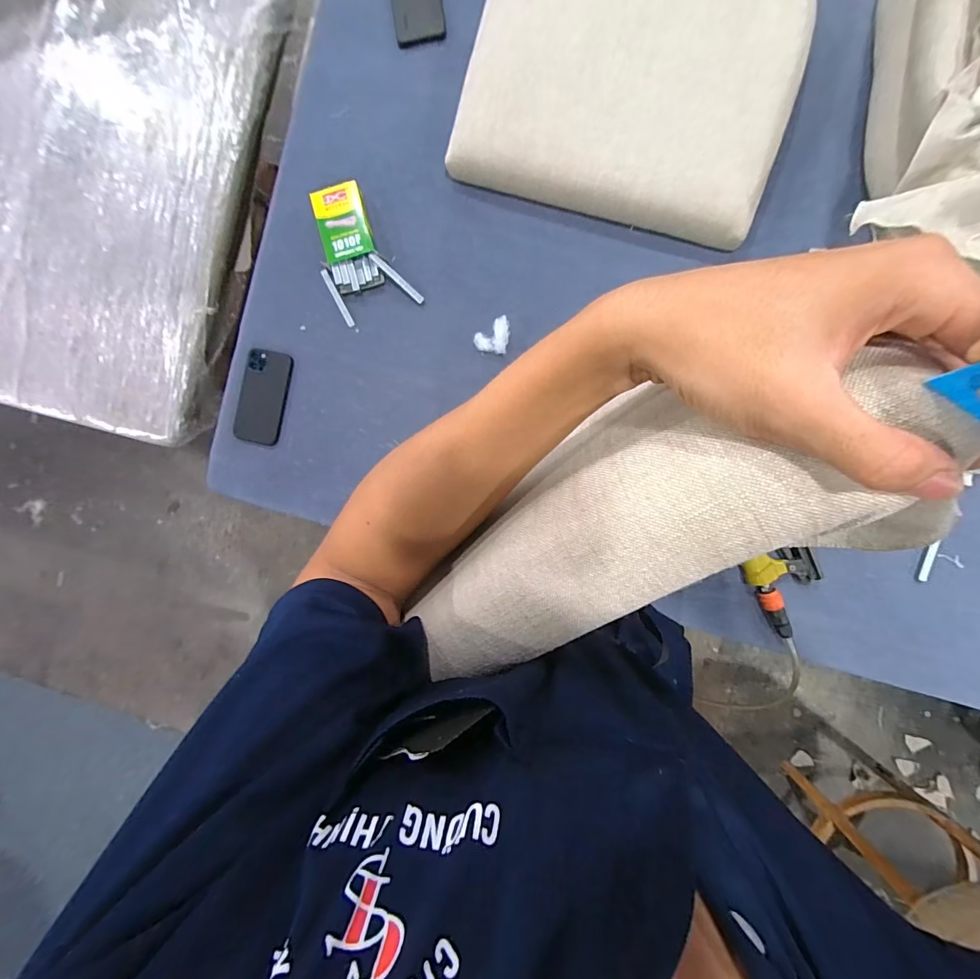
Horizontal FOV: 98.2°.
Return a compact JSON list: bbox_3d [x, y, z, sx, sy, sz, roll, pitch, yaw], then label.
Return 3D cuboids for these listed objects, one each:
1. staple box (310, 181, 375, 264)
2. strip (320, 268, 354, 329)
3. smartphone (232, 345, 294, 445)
[{"bbox_3d":[-0.226,-0.410,0.653,0.072,0.035,0.111,-13,90,3],"label":"staple box"},{"bbox_3d":[-0.242,-0.305,0.671,0.012,0.007,0.099,-27,89,3],"label":"strip"},{"bbox_3d":[-0.368,-0.150,0.688,0.078,0.009,0.148,14,92,3],"label":"smartphone"}]

